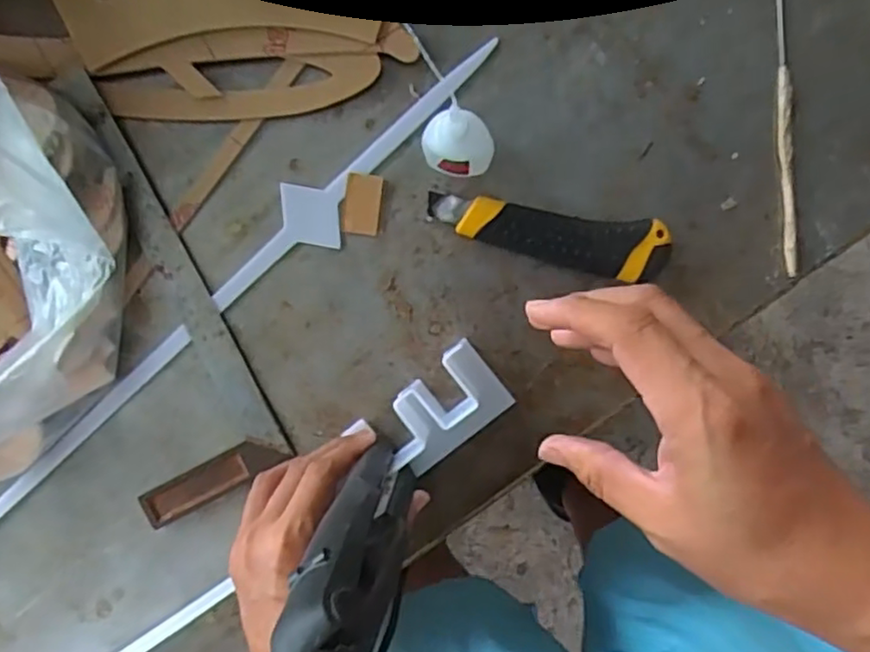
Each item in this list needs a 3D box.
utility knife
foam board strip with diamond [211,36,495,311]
[{"bbox_3d":[0.074,-0.059,0.441,0.157,0.022,0.039,8,94,2],"label":"utility knife"},{"bbox_3d":[-0.056,-0.100,0.454,0.254,0.007,0.048,-39,91,4],"label":"foam board strip with diamond"}]

